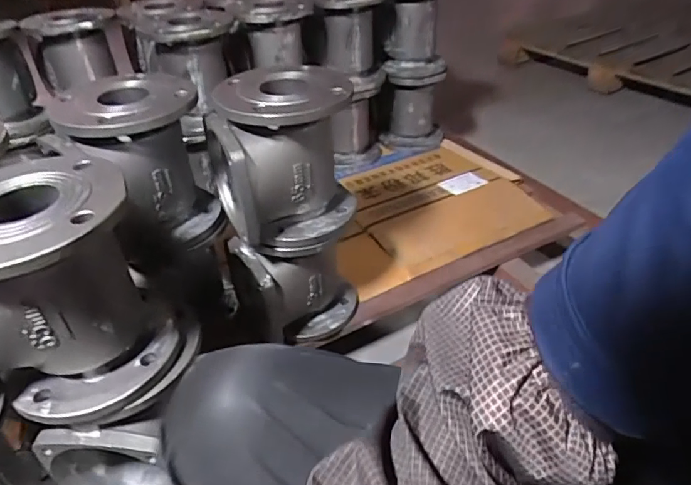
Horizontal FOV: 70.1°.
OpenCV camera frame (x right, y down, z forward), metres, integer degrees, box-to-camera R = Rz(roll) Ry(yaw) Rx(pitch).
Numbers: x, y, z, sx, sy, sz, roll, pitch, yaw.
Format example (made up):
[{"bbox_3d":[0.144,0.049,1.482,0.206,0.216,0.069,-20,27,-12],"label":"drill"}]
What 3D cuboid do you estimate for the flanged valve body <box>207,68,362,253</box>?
[{"bbox_3d":[-0.084,-0.114,0.700,0.186,0.208,0.158,-18,40,-18],"label":"flanged valve body"}]

